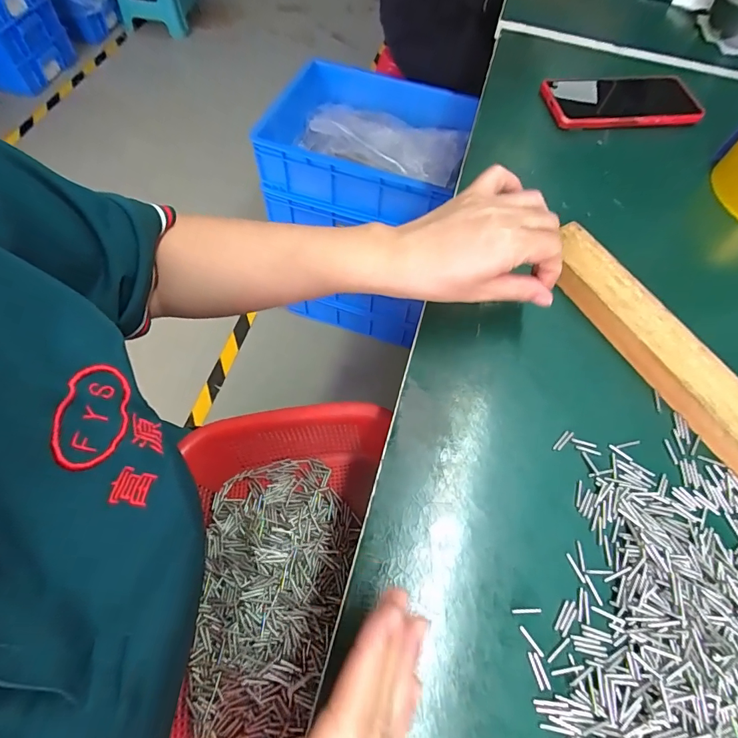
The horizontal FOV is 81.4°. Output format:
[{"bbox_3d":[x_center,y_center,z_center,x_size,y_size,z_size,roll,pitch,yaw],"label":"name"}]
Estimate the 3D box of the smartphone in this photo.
[{"bbox_3d":[0.273,-0.298,0.474,0.154,0.016,0.084,-7,67,-5],"label":"smartphone"}]

